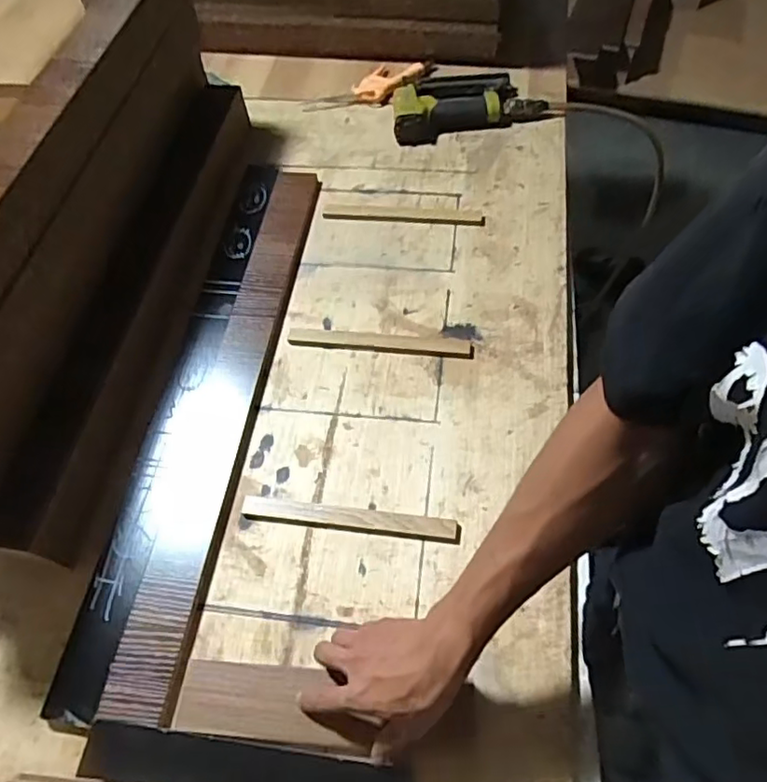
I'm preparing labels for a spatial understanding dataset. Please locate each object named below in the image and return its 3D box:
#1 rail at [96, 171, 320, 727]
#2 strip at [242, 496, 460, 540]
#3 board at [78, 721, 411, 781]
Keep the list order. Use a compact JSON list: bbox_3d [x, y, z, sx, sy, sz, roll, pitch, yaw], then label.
[{"bbox_3d":[-0.183,-0.018,0.756,0.071,0.017,0.751,5,59,7],"label":"rail"},{"bbox_3d":[-0.038,0.134,0.654,0.231,0.012,0.024,5,59,7],"label":"strip"},{"bbox_3d":[-0.119,0.341,0.531,0.296,0.016,0.061,5,59,7],"label":"board"}]

